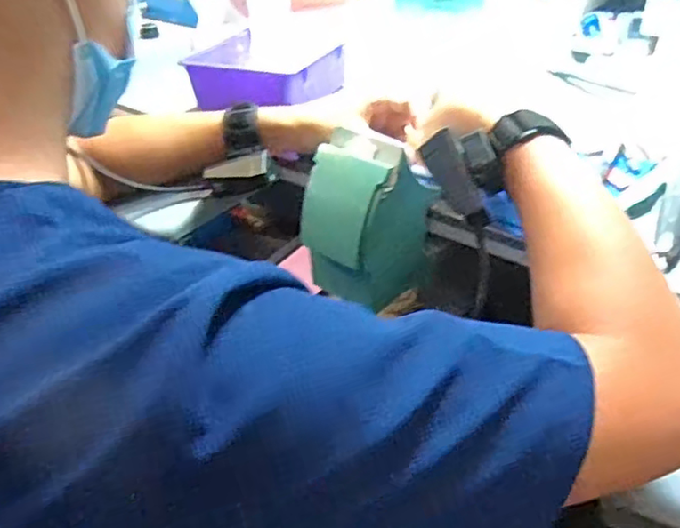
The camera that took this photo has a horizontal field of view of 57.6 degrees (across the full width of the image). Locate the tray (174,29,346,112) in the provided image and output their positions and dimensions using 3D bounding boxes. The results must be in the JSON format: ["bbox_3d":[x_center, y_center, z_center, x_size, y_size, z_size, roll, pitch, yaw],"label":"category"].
[{"bbox_3d":[-0.091,-0.232,0.758,0.150,0.052,0.156,10,37,18],"label":"tray"}]

